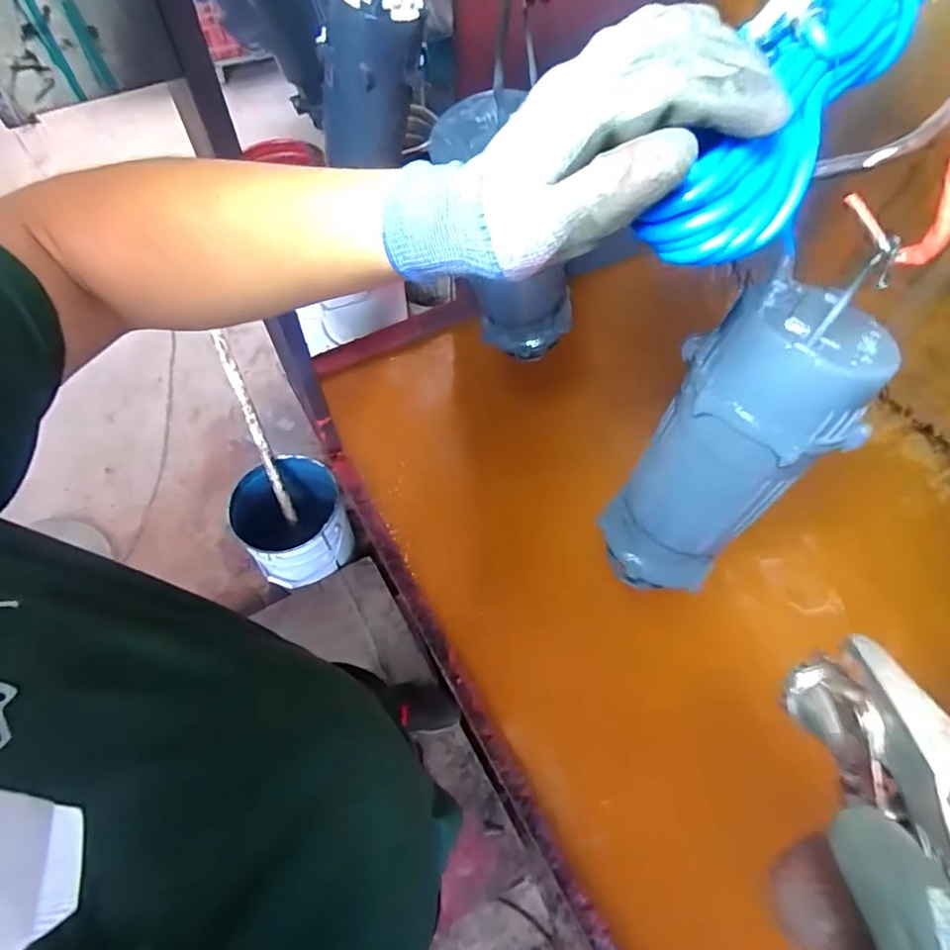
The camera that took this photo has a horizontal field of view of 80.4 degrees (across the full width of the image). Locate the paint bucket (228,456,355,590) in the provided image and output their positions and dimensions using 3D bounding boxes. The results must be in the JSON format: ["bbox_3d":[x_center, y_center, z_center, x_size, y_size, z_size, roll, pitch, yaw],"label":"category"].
[{"bbox_3d":[-0.510,0.145,1.586,0.291,0.259,0.271,2,53,-3],"label":"paint bucket"}]

